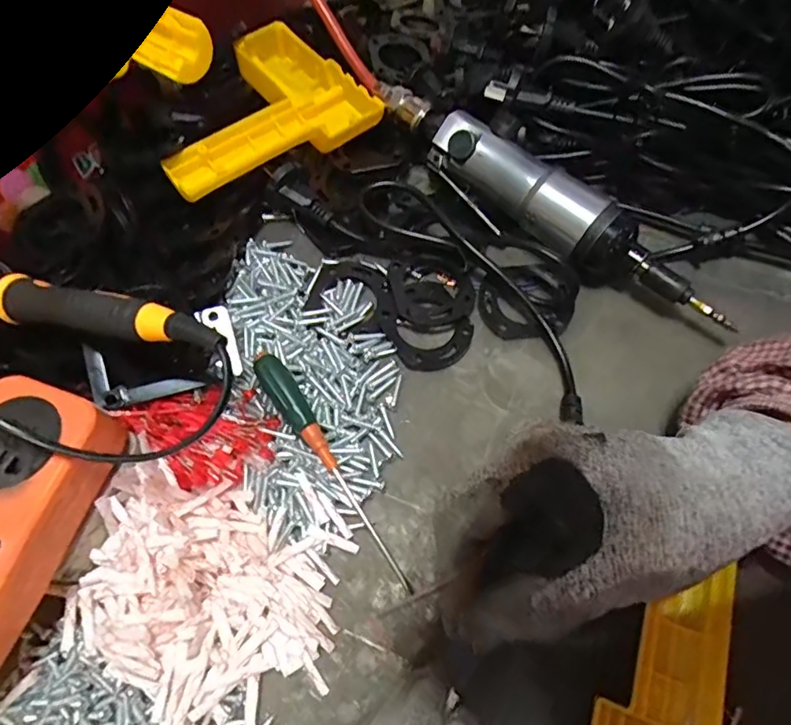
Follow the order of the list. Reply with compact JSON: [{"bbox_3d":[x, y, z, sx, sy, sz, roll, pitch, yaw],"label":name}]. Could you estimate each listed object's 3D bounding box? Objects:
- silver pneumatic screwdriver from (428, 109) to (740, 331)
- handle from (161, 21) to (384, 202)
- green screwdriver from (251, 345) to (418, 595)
[{"bbox_3d":[0.105,-0.086,0.329,0.218,0.044,0.041,36,69,18],"label":"silver pneumatic screwdriver"},{"bbox_3d":[-0.097,-0.174,0.363,0.142,0.025,0.111,-30,65,-13],"label":"handle"},{"bbox_3d":[-0.035,0.049,0.277,0.017,0.019,0.151,-33,66,-15],"label":"green screwdriver"}]

